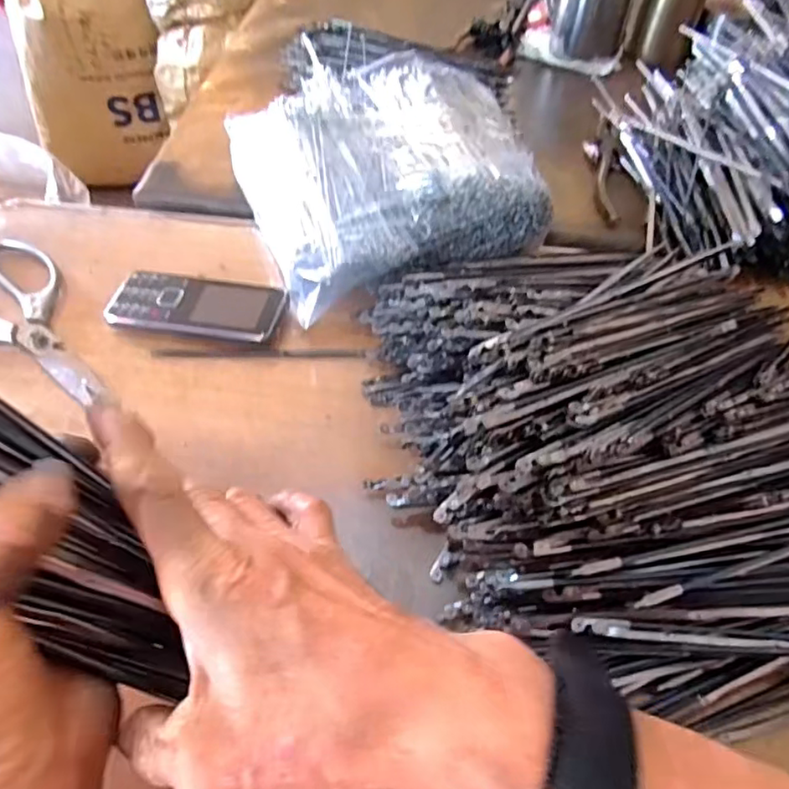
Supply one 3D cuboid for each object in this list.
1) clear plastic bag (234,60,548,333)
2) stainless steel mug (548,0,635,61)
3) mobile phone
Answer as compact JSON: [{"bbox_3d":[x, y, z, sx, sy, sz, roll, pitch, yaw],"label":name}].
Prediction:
[{"bbox_3d":[-0.003,-0.189,0.486,0.239,0.071,0.261,-19,56,-13],"label":"clear plastic bag"},{"bbox_3d":[0.211,-0.429,0.649,0.095,0.079,0.079,13,55,10],"label":"stainless steel mug"},{"bbox_3d":[-0.142,-0.063,0.432,0.121,0.019,0.050,9,54,7],"label":"mobile phone"}]

